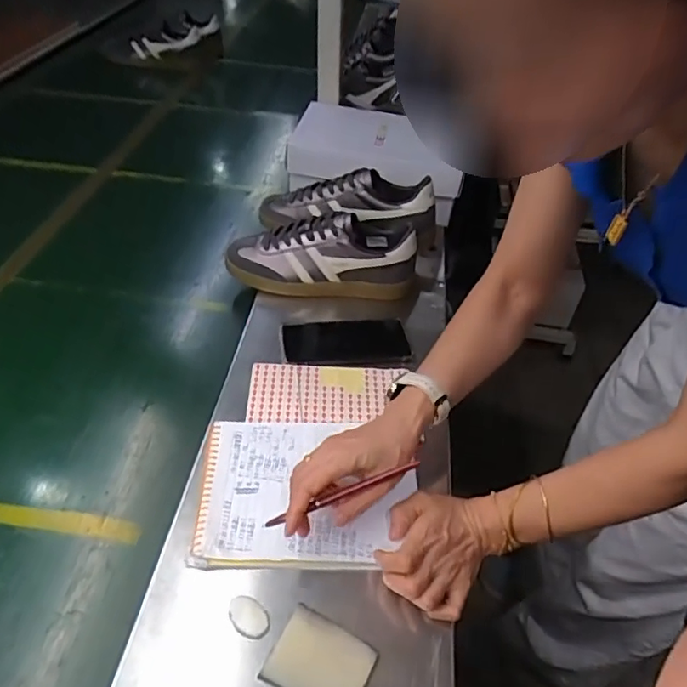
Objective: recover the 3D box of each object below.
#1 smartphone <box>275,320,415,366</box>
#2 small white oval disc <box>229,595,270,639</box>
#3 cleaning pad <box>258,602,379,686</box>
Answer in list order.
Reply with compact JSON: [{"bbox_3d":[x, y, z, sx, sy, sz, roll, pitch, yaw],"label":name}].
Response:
[{"bbox_3d":[0.001,-0.002,0.724,0.160,0.016,0.078,-5,44,-11],"label":"smartphone"},{"bbox_3d":[-0.080,0.229,0.471,0.039,0.004,0.025,36,51,28],"label":"small white oval disc"},{"bbox_3d":[-0.018,0.254,0.449,0.076,0.010,0.061,22,46,17],"label":"cleaning pad"}]

